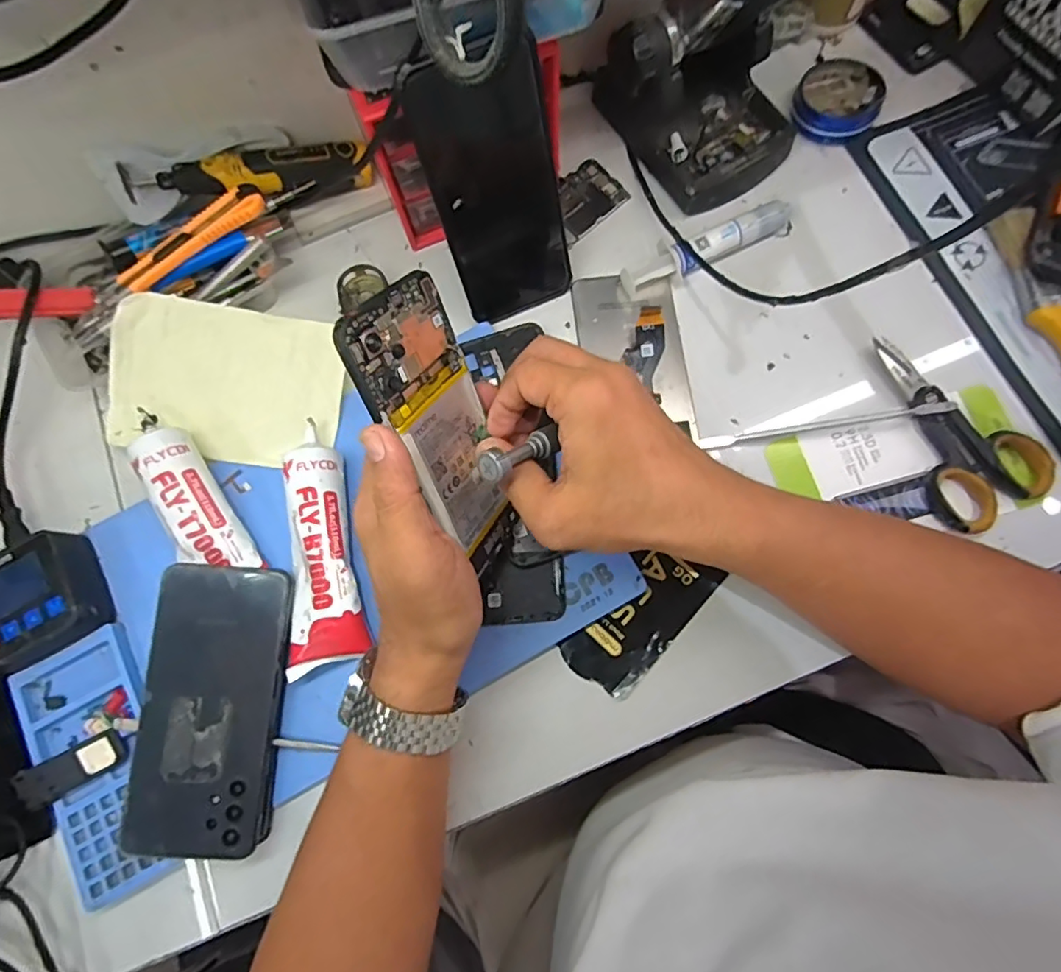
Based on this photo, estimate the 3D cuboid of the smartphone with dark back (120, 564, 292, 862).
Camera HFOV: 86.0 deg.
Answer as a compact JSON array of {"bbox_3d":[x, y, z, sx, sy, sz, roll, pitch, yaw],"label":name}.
[{"bbox_3d":[-0.188,0.129,0.334,0.075,0.012,0.159,4,82,-4],"label":"smartphone with dark back"}]

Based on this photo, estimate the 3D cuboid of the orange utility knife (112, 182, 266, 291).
[{"bbox_3d":[-0.233,-0.171,0.392,0.108,0.016,0.023,-34,77,-5],"label":"orange utility knife"}]

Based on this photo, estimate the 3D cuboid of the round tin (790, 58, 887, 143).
[{"bbox_3d":[0.239,-0.300,0.443,0.062,0.015,0.066,0,76,2],"label":"round tin"}]

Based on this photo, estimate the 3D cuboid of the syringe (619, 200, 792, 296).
[{"bbox_3d":[0.130,-0.176,0.417,0.133,0.023,0.028,-28,76,-5],"label":"syringe"}]

